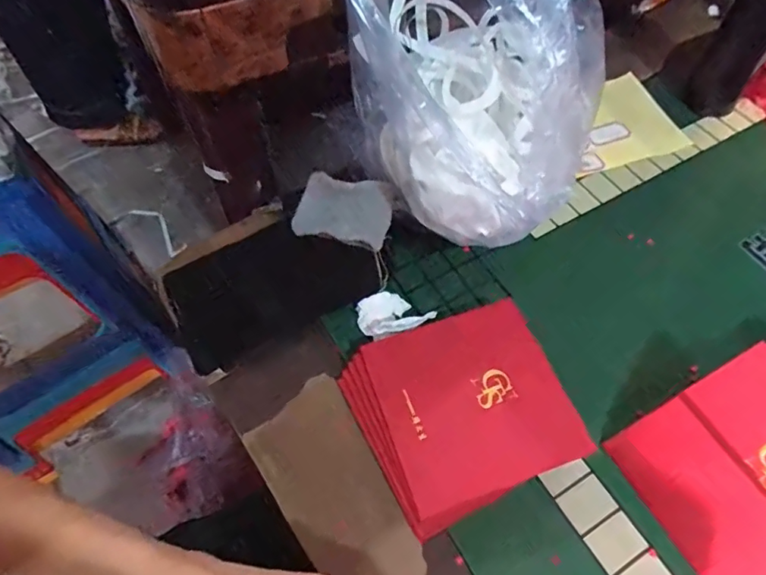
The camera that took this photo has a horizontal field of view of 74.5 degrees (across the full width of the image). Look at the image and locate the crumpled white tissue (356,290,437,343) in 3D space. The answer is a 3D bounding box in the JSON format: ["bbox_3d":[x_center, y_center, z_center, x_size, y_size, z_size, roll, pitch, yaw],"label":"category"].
[{"bbox_3d":[0.010,0.026,0.459,0.064,0.030,0.043,-12,60,-8],"label":"crumpled white tissue"}]

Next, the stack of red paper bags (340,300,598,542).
[{"bbox_3d":[0.062,0.094,0.405,0.157,0.044,0.148,-21,62,-14],"label":"stack of red paper bags"}]

